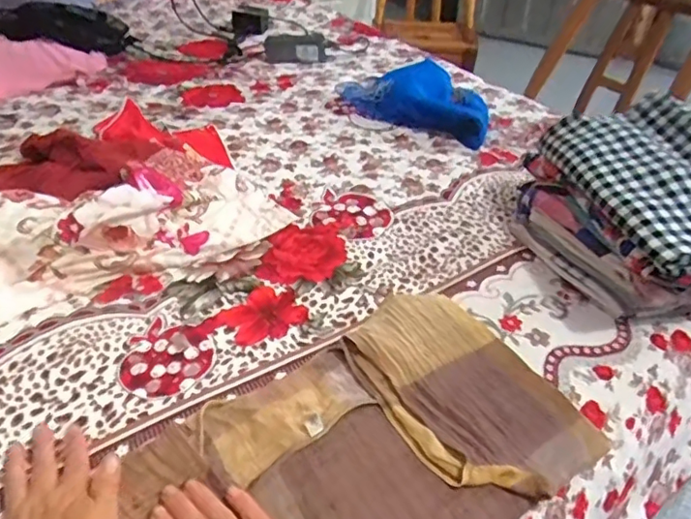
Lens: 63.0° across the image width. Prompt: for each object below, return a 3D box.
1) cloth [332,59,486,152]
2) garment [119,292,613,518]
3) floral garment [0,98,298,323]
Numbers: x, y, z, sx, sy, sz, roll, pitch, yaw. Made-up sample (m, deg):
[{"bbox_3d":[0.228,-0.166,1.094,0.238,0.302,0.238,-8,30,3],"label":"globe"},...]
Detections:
[{"bbox_3d":[0.149,-0.312,1.048,0.305,0.051,0.220,29,46,27],"label":"cloth"},{"bbox_3d":[-0.008,0.161,0.447,0.398,0.028,0.213,-21,46,-27],"label":"garment"},{"bbox_3d":[-0.346,-0.110,0.734,0.438,0.081,0.434,-20,45,-25],"label":"floral garment"}]

